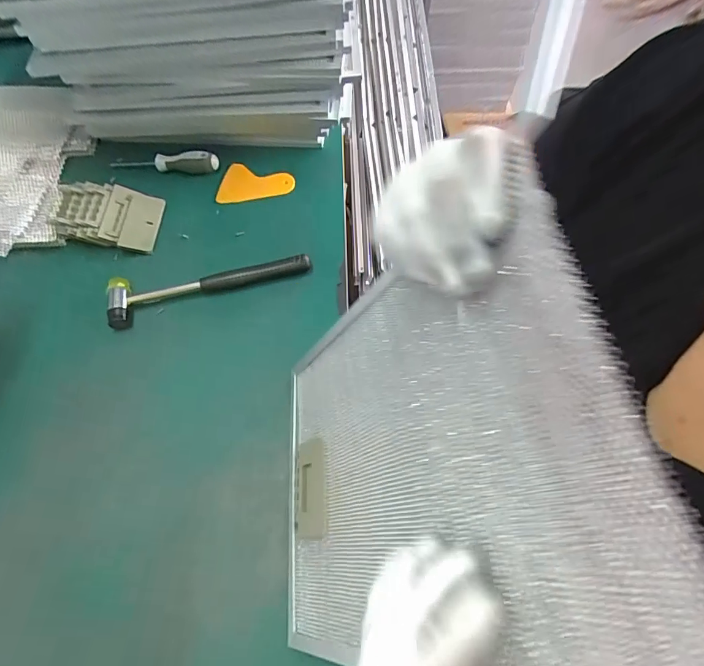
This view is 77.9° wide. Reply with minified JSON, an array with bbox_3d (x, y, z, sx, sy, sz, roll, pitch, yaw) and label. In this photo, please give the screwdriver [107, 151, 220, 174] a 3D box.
[{"bbox_3d":[-0.266,-0.244,0.617,0.154,0.023,0.021,2,65,4],"label":"screwdriver"}]

